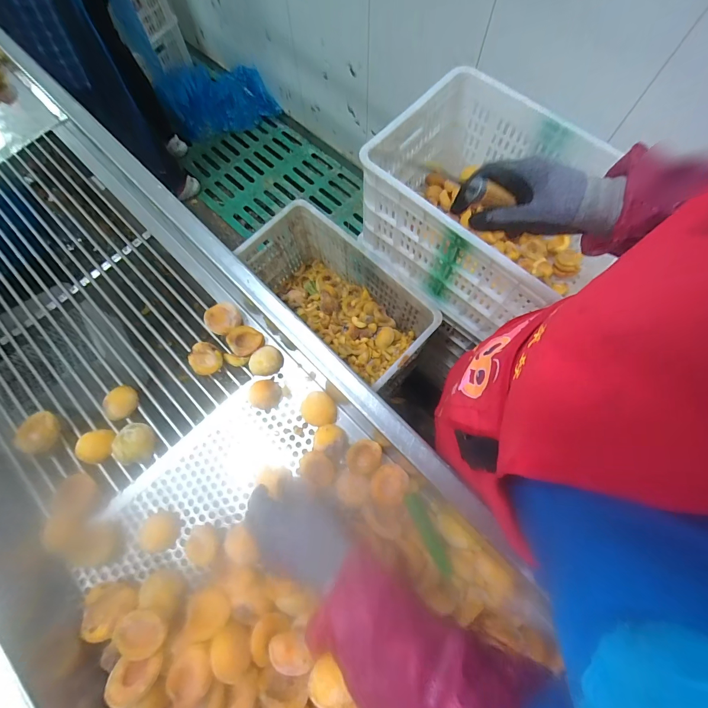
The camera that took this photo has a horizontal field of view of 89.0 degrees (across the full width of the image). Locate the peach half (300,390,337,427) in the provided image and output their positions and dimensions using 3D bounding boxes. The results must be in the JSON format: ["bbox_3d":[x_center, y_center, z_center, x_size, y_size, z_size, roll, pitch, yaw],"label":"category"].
[{"bbox_3d":[-0.055,0.090,0.571,0.058,0.029,0.050,36,75,12],"label":"peach half"}]

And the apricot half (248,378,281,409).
[{"bbox_3d":[-0.145,0.062,0.579,0.054,0.036,0.050,4,71,3],"label":"apricot half"}]

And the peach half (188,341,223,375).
[{"bbox_3d":[-0.249,0.010,0.603,0.059,0.028,0.050,32,75,11],"label":"peach half"}]

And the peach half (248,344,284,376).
[{"bbox_3d":[-0.144,0.012,0.597,0.055,0.036,0.052,12,72,5],"label":"peach half"}]

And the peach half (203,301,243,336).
[{"bbox_3d":[-0.226,-0.060,0.622,0.057,0.026,0.059,0,71,1],"label":"peach half"}]

